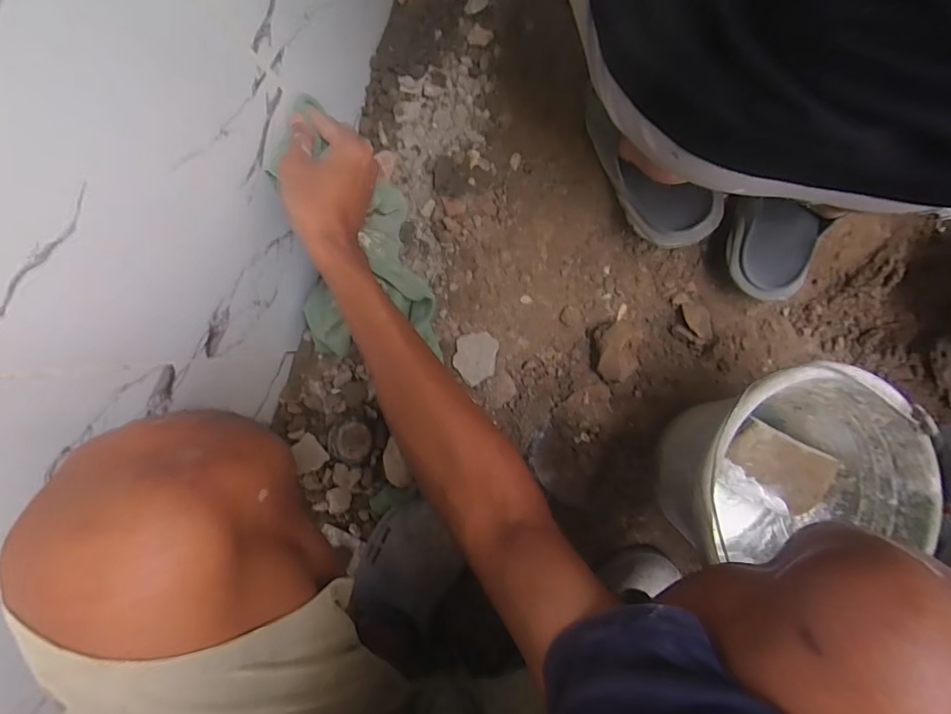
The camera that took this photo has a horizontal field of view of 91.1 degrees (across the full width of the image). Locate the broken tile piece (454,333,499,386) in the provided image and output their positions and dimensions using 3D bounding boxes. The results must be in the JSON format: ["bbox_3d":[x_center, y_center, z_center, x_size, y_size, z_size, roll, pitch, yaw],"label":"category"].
[{"bbox_3d":[0.000,0.002,0.609,0.054,0.007,0.067,11,94,4],"label":"broken tile piece"}]

